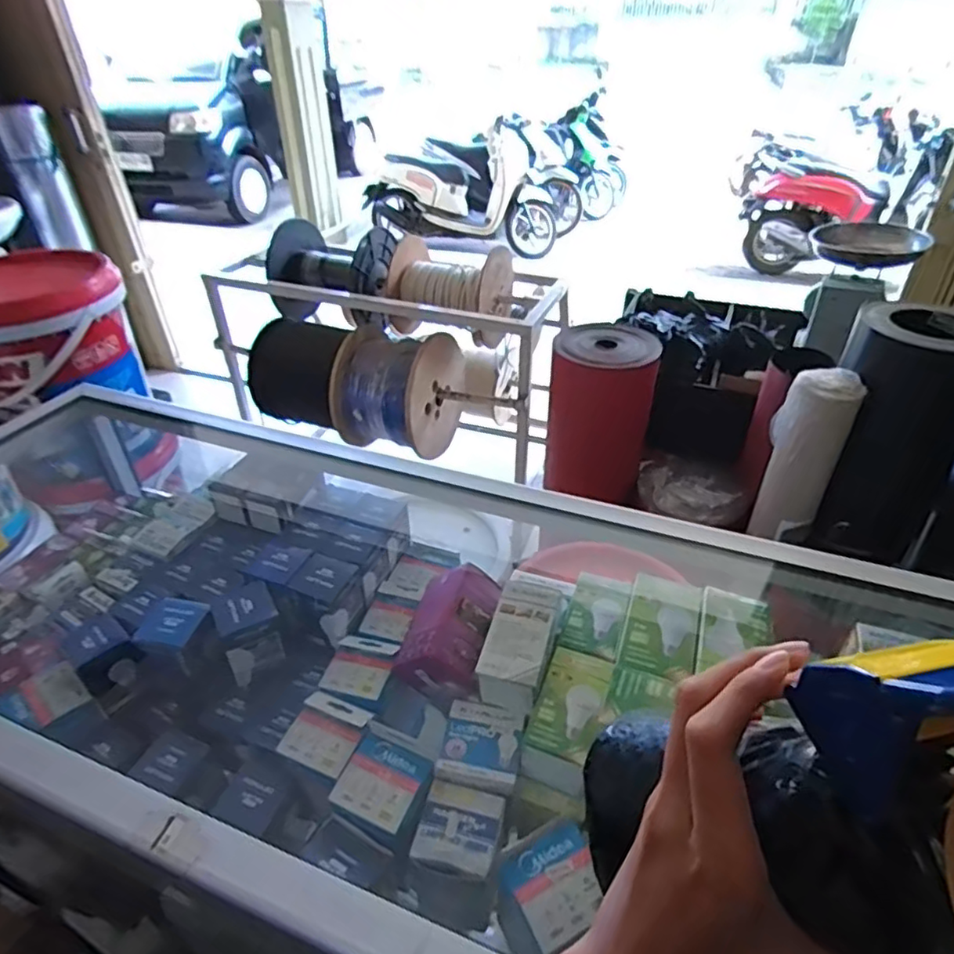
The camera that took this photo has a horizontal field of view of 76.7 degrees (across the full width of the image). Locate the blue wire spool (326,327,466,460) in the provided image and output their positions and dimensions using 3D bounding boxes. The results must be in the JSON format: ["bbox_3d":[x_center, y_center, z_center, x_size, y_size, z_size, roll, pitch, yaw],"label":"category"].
[{"bbox_3d":[-0.217,-0.276,1.759,0.308,0.320,0.370,16,40,21],"label":"blue wire spool"}]

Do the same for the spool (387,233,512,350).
[{"bbox_3d":[-0.073,-0.544,1.765,0.346,0.239,0.243,13,39,18],"label":"spool"}]

